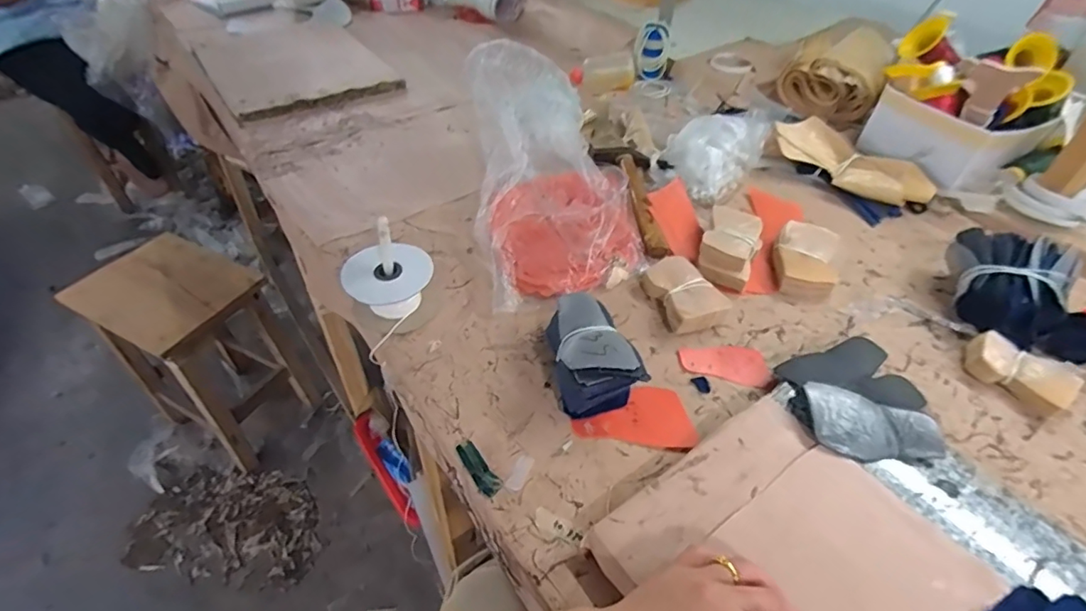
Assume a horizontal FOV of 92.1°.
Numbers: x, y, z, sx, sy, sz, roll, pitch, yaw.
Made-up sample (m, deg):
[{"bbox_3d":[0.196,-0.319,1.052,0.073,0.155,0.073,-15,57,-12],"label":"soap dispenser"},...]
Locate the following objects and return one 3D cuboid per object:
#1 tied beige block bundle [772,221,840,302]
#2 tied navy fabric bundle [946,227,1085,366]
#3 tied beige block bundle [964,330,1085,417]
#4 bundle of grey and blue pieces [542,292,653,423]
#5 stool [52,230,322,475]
[{"bbox_3d":[0.319,-0.056,0.639,0.070,0.036,0.110,17,47,15],"label":"tied beige block bundle"},{"bbox_3d":[0.544,-0.003,0.552,0.204,0.068,0.104,26,50,22],"label":"tied navy fabric bundle"},{"bbox_3d":[0.474,0.063,0.519,0.050,0.033,0.088,-27,52,-26],"label":"tied beige block bundle"},{"bbox_3d":[0.045,0.041,0.512,0.070,0.060,0.118,-7,46,-9],"label":"bundle of grey and blue pieces"},{"bbox_3d":[-0.745,0.091,1.193,0.319,0.437,0.283,21,49,18],"label":"stool"}]

